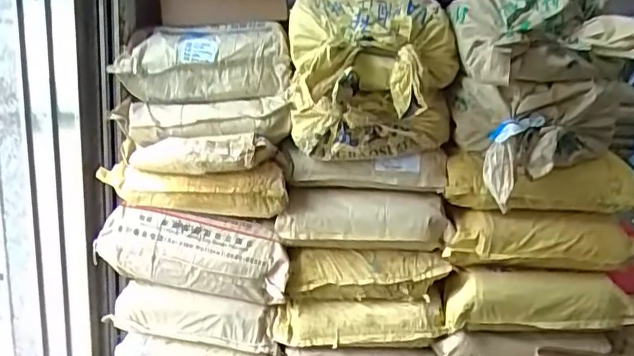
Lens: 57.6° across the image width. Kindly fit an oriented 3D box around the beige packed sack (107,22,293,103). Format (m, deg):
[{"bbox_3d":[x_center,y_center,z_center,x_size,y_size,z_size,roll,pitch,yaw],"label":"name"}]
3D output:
[{"bbox_3d":[-0.265,-0.271,1.368,0.401,0.181,0.166,3,16,-1],"label":"beige packed sack"}]

